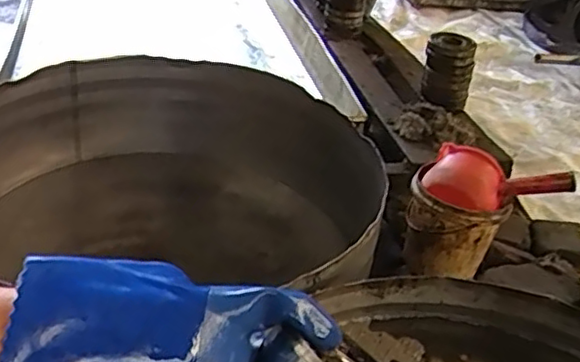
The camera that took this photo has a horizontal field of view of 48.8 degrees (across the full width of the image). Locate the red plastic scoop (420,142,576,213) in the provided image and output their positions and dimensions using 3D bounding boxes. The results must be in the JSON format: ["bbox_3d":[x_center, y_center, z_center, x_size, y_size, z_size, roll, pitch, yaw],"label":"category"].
[{"bbox_3d":[0.365,0.004,1.136,0.244,0.070,0.121,21,36,19],"label":"red plastic scoop"}]

